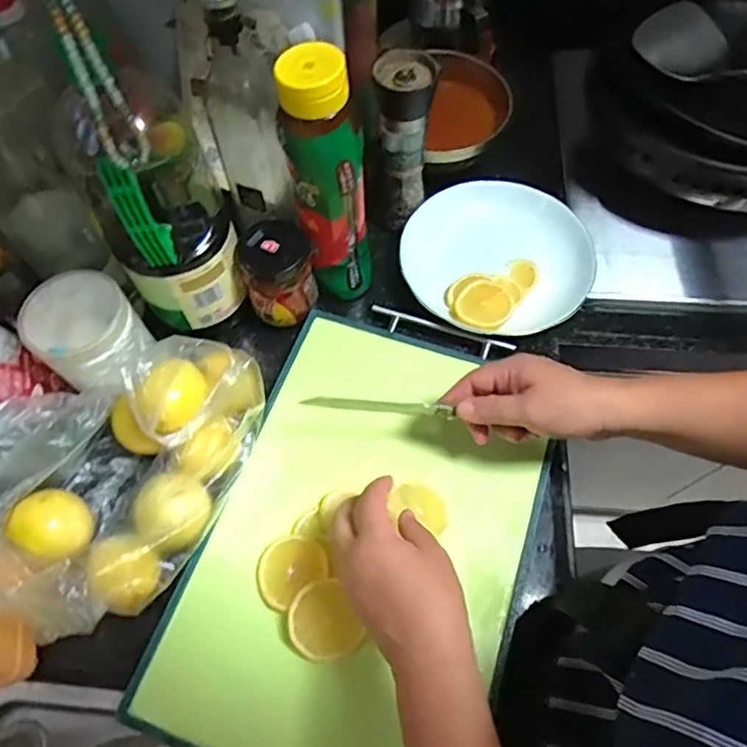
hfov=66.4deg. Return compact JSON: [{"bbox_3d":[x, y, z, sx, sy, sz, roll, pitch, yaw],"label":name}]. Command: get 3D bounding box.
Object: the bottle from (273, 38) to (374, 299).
[{"bbox_3d":[-0.039,-0.163,0.508,0.064,0.225,0.062,-9,63,-4],"label":"bottle"}]

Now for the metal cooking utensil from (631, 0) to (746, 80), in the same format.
[{"bbox_3d":[0.429,-0.293,0.558,0.087,0.044,0.355,-36,54,-16],"label":"metal cooking utensil"}]

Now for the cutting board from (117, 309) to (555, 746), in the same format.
[{"bbox_3d":[-0.001,0.129,0.472,0.250,0.023,0.372,18,64,10],"label":"cutting board"}]

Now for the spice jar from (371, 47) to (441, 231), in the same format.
[{"bbox_3d":[0.028,-0.228,0.578,0.054,0.169,0.053,9,63,5],"label":"spice jar"}]

